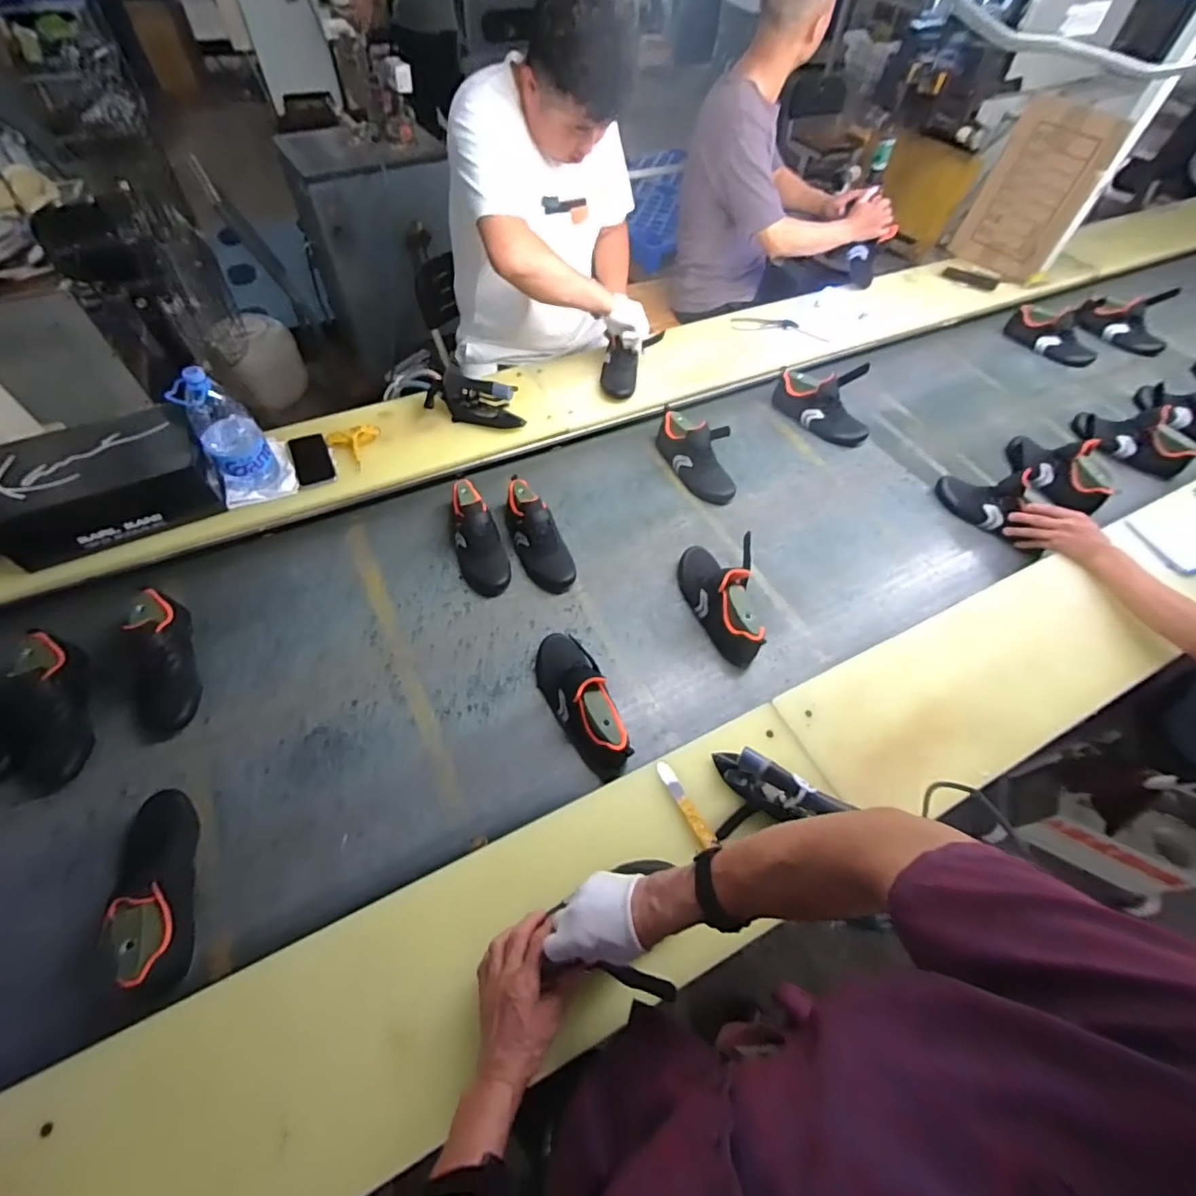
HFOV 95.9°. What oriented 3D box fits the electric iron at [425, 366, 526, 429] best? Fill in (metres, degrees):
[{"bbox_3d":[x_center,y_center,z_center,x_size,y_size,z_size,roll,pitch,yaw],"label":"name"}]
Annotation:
[{"bbox_3d":[-0.276,-0.449,1.219,0.219,0.097,0.073,9,56,4],"label":"electric iron"}]

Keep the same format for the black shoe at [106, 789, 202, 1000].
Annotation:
[{"bbox_3d":[-0.596,0.376,0.714,0.077,0.082,0.239,-16,58,-13],"label":"black shoe"}]

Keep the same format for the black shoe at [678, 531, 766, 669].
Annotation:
[{"bbox_3d":[0.238,-0.009,1.017,0.118,0.119,0.259,-11,59,-11],"label":"black shoe"}]

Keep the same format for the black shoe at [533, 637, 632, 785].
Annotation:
[{"bbox_3d":[-0.027,0.166,0.896,0.091,0.099,0.243,-23,60,-16],"label":"black shoe"}]

